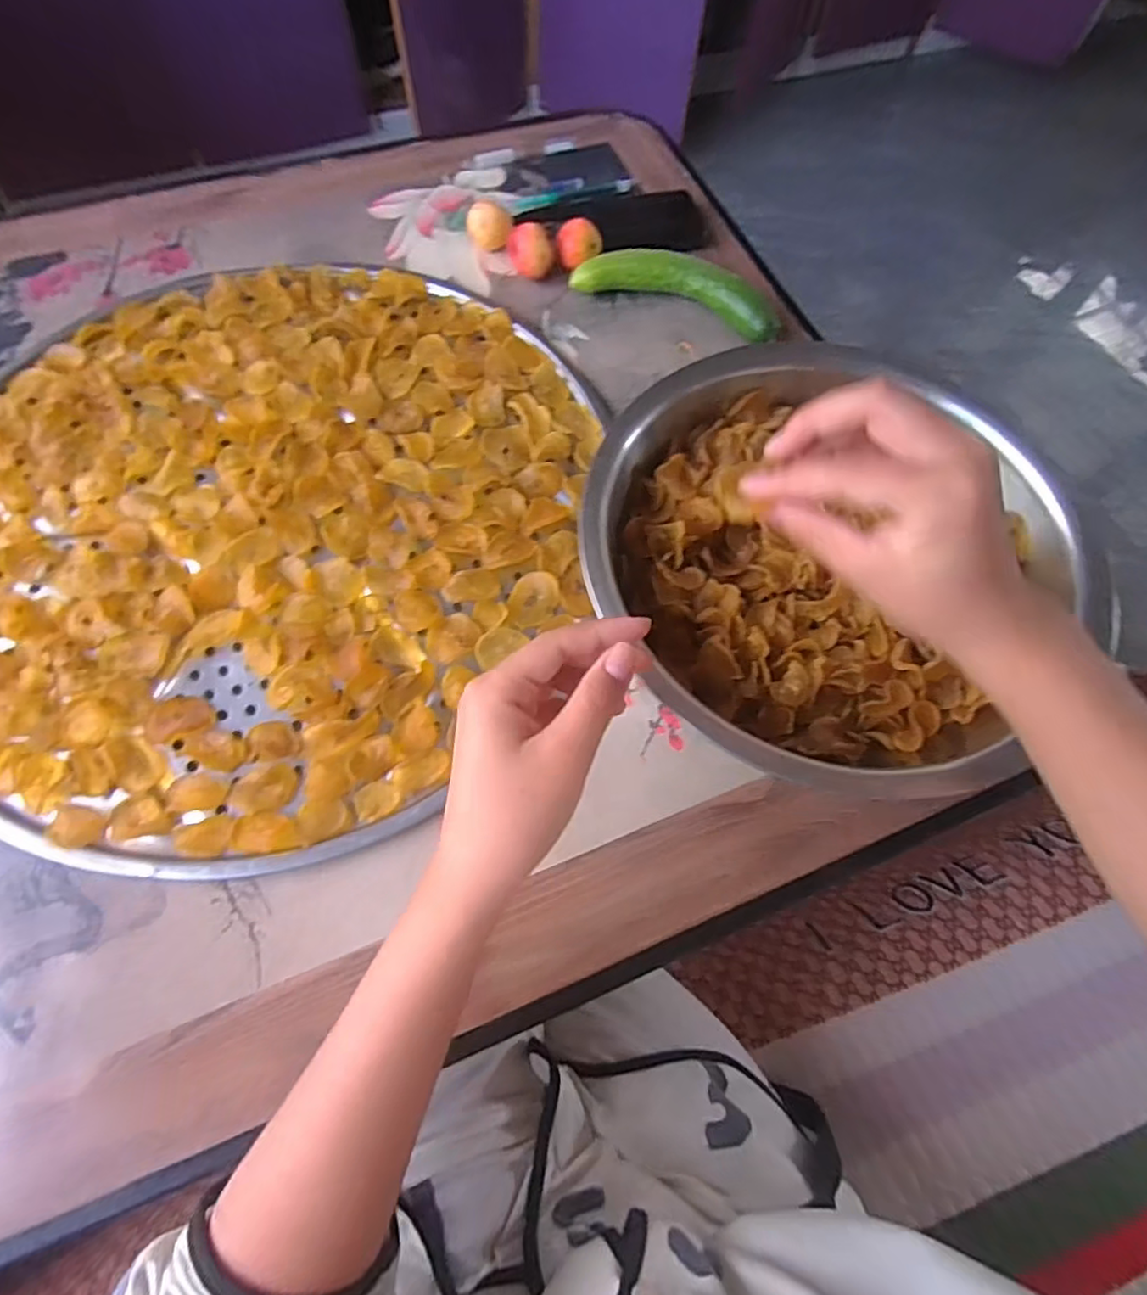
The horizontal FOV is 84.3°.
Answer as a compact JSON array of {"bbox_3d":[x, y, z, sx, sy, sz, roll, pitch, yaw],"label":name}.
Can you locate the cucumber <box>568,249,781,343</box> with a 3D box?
[{"bbox_3d":[0.093,-0.318,0.562,0.186,0.029,0.049,22,67,7],"label":"cucumber"}]

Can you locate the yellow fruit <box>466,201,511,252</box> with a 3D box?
[{"bbox_3d":[-0.079,-0.389,0.590,0.039,0.032,0.035,-5,67,-5],"label":"yellow fruit"}]

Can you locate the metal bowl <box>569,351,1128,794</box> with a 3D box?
[{"bbox_3d":[0.157,-0.055,0.414,0.302,0.090,0.283,1,66,-2],"label":"metal bowl"}]

